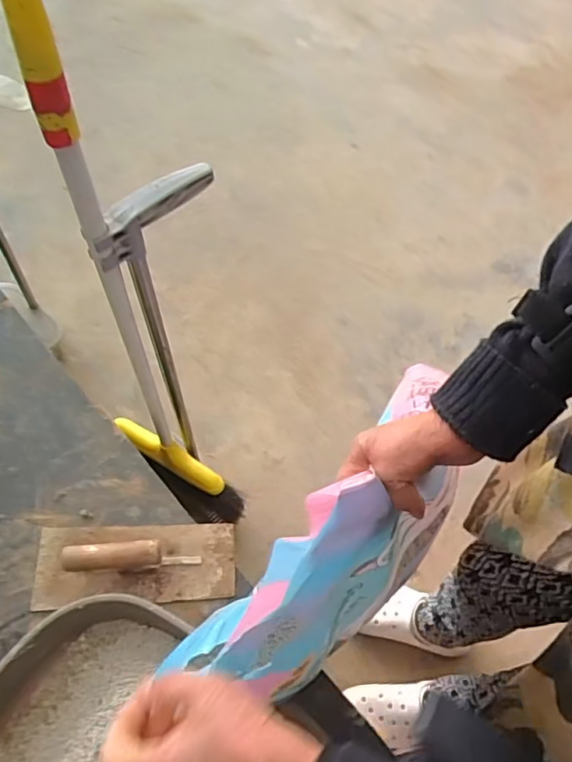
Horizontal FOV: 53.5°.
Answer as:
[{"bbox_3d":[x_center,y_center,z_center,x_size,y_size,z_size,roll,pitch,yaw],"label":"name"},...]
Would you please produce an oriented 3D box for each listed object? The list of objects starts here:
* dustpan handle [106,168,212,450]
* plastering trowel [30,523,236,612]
[{"bbox_3d":[-0.122,-0.051,0.705,0.107,0.490,0.022,-35,67,-21],"label":"dustpan handle"},{"bbox_3d":[-0.184,0.208,0.671,0.237,0.070,0.095,-2,59,-4],"label":"plastering trowel"}]

